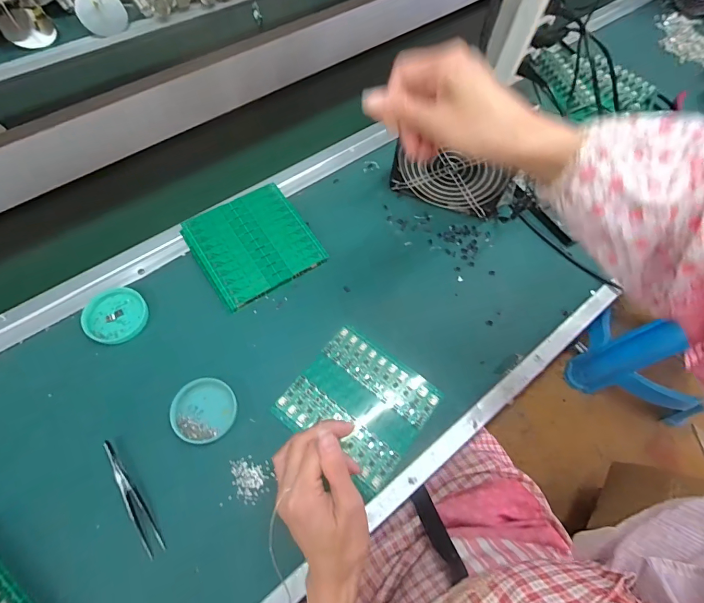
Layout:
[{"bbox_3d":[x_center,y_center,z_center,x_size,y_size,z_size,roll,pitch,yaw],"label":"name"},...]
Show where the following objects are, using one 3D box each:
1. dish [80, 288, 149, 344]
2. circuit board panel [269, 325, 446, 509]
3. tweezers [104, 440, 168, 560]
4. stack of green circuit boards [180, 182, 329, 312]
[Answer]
[{"bbox_3d":[-0.275,0.015,0.444,0.065,0.014,0.063,2,64,-3],"label":"dish"},{"bbox_3d":[0.009,0.110,0.421,0.136,0.004,0.134,38,67,14],"label":"circuit board panel"},{"bbox_3d":[-0.212,0.186,0.364,0.016,0.012,0.117,-33,71,-18],"label":"tweezers"},{"bbox_3d":[-0.125,-0.074,0.492,0.139,0.020,0.136,-29,69,-17],"label":"stack of green circuit boards"}]

